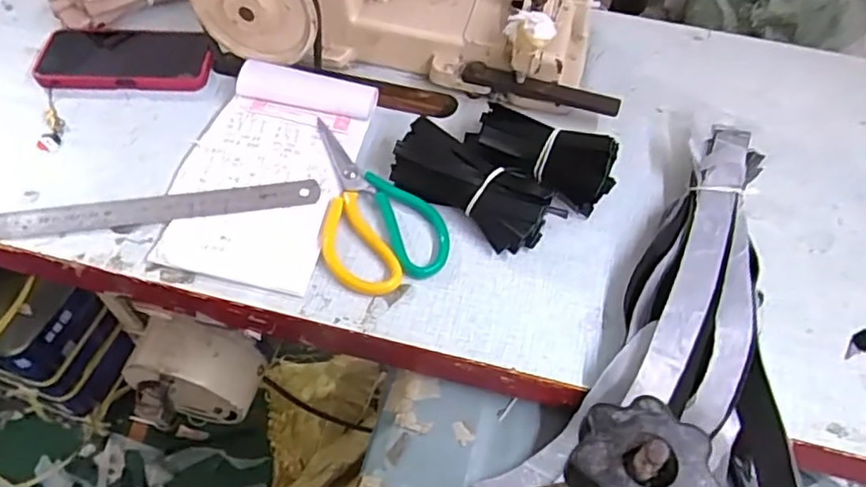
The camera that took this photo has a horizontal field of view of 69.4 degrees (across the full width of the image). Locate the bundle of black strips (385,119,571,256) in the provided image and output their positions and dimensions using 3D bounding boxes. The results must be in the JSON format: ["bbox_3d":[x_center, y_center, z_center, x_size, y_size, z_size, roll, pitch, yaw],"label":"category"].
[{"bbox_3d":[0.036,-0.054,0.543,0.141,0.043,0.074,31,59,18],"label":"bundle of black strips"}]

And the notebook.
[{"bbox_3d":[-0.149,-0.071,0.565,0.141,0.017,0.236,12,55,4],"label":"notebook"}]

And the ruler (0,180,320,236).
[{"bbox_3d":[-0.262,-0.027,0.531,0.322,0.005,0.022,-7,66,-7],"label":"ruler"}]

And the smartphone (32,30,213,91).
[{"bbox_3d":[-0.312,-0.188,0.636,0.168,0.019,0.084,1,55,-2],"label":"smartphone"}]

